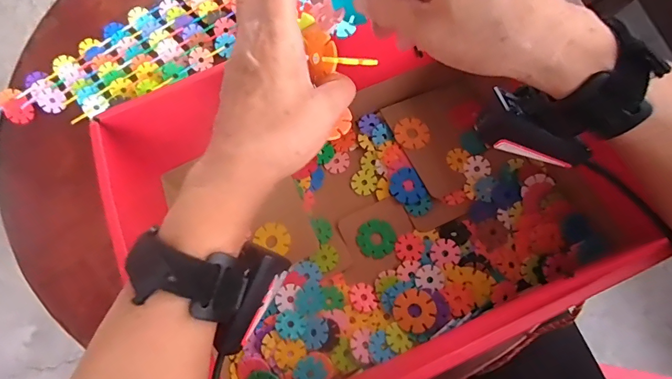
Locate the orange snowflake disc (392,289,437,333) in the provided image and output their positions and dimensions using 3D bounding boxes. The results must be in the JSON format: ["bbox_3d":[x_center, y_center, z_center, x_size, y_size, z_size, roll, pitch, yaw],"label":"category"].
[{"bbox_3d":[0.084,0.128,0.424,0.043,0.004,0.042,-2,76,9],"label":"orange snowflake disc"}]

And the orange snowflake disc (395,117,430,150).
[{"bbox_3d":[0.094,-0.069,0.490,0.040,0.005,0.044,-1,69,2],"label":"orange snowflake disc"}]

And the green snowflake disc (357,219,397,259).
[{"bbox_3d":[0.047,0.057,0.466,0.042,0.004,0.043,-1,69,2],"label":"green snowflake disc"}]

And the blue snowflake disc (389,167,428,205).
[{"bbox_3d":[0.082,-0.004,0.471,0.036,0.010,0.045,-27,71,-8],"label":"blue snowflake disc"}]

